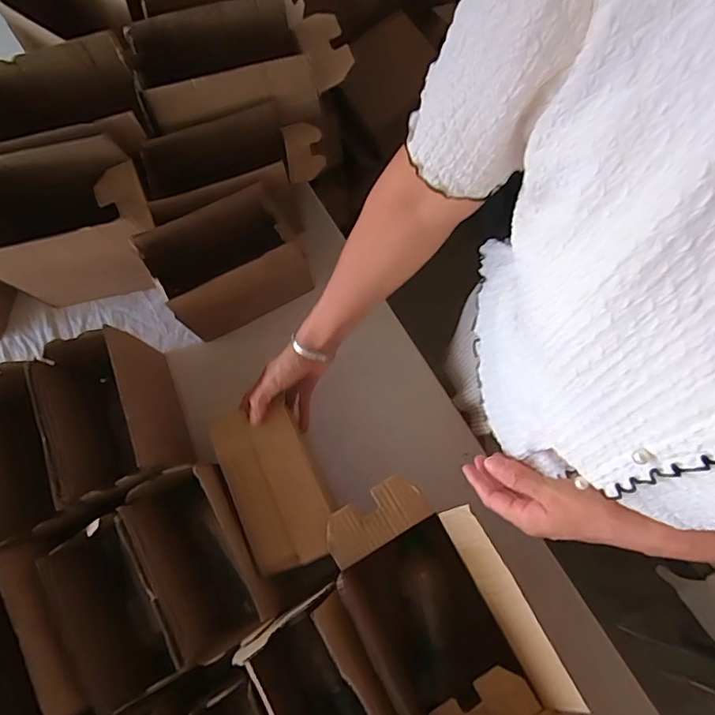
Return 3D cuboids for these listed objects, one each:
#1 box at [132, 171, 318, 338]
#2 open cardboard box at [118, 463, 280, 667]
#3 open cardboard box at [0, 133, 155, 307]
[{"bbox_3d":[-0.179,-0.137,0.737,0.213,0.165,0.114,-26,78,-6],"label":"box"},{"bbox_3d":[-0.189,0.244,0.643,0.110,0.143,0.208,-25,78,-6],"label":"open cardboard box"},{"bbox_3d":[-0.398,-0.182,0.734,0.232,0.212,0.141,-12,77,-3],"label":"open cardboard box"}]

